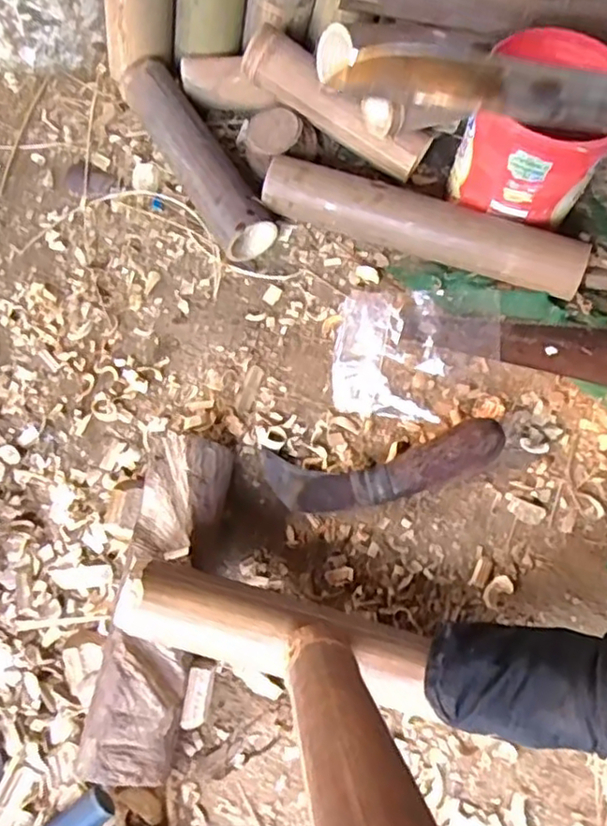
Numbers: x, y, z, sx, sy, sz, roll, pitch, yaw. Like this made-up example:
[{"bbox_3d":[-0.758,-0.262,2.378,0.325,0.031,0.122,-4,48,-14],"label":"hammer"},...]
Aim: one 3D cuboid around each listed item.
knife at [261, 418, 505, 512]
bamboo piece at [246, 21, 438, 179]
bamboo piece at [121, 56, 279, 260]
[{"bbox_3d":[0.074,0.048,0.592,0.213,0.039,0.061,-7,68,-3],"label":"knife"},{"bbox_3d":[0.035,-0.329,0.694,0.212,0.060,0.047,33,70,-6],"label":"bamboo piece"},{"bbox_3d":[-0.120,-0.280,0.719,0.059,0.070,0.259,-29,70,-11],"label":"bamboo piece"}]

